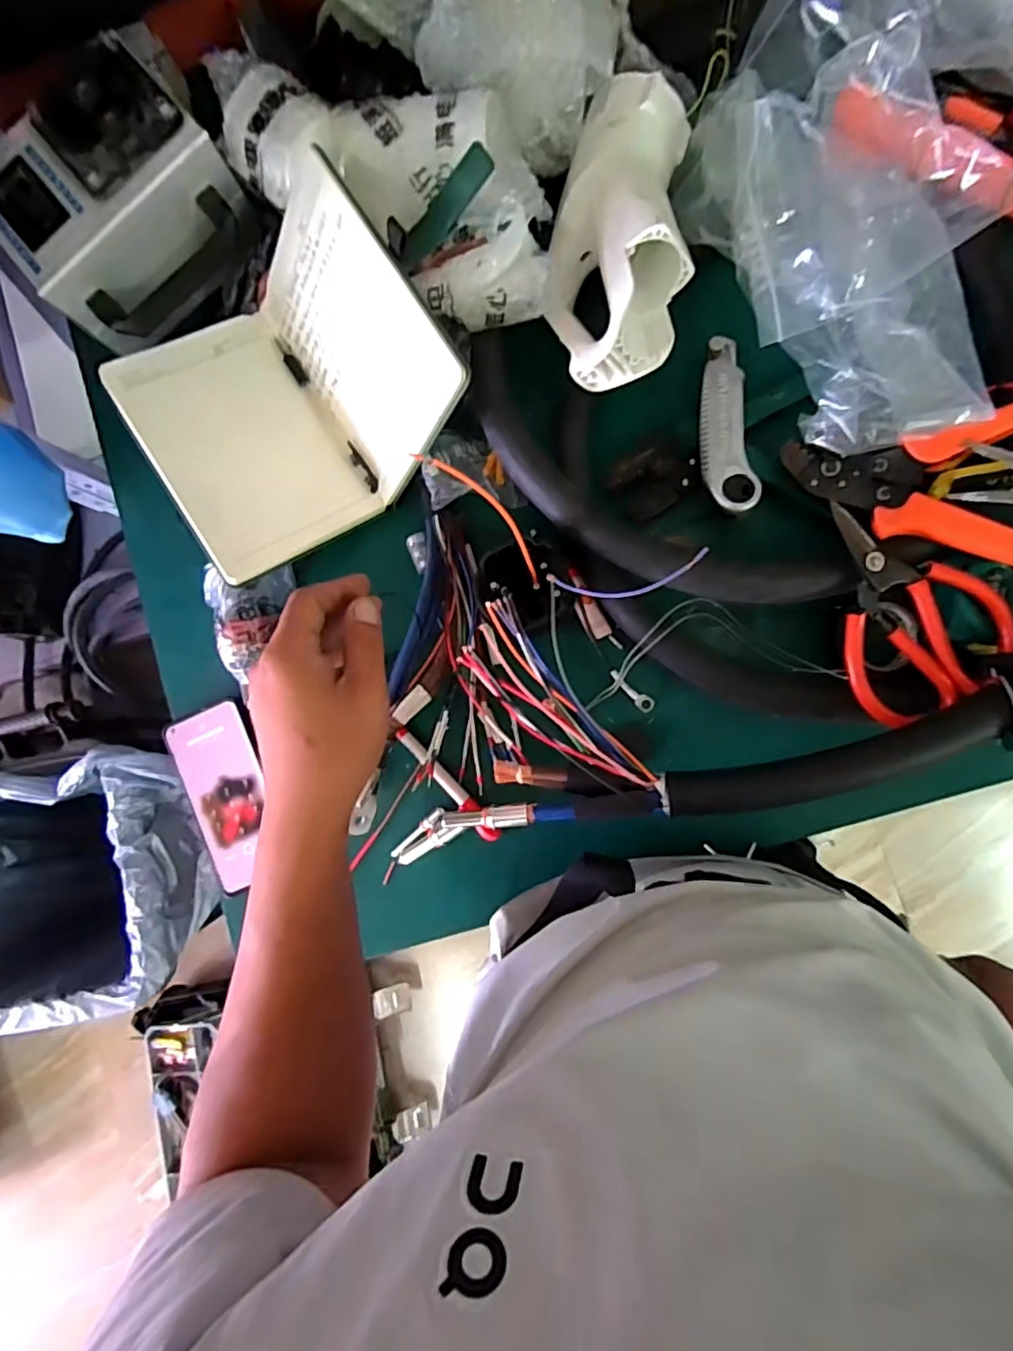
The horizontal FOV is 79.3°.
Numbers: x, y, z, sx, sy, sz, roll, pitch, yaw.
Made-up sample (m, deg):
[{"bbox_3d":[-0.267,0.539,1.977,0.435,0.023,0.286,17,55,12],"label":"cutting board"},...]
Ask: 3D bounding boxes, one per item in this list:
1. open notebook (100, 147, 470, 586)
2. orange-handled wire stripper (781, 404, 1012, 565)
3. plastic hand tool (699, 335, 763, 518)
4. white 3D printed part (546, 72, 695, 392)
[{"bbox_3d":[-0.176,-0.224,0.481,0.246,0.089,0.211,-33,84,4],"label":"open notebook"},{"bbox_3d":[0.303,-0.127,0.434,0.175,0.044,0.118,-5,87,7],"label":"orange-handled wire stripper"},{"bbox_3d":[0.168,-0.196,0.475,0.039,0.028,0.147,-5,87,7],"label":"plastic hand tool"},{"bbox_3d":[0.084,-0.331,0.458,0.099,0.077,0.221,1,88,7],"label":"white 3D printed part"}]

